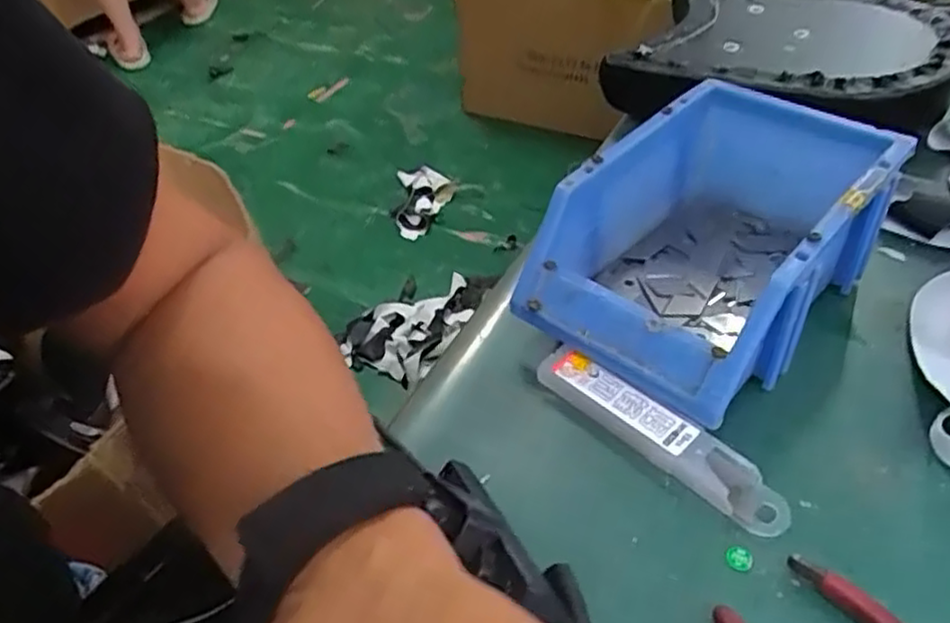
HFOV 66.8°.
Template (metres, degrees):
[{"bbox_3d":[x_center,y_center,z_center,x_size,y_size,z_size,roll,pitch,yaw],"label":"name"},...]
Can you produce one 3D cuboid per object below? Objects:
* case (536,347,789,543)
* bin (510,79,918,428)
[{"bbox_3d":[0.082,0.054,0.327,0.126,0.016,0.023,32,56,34],"label":"case"},{"bbox_3d":[0.124,-0.037,0.371,0.184,0.077,0.119,-37,51,-28],"label":"bin"}]

